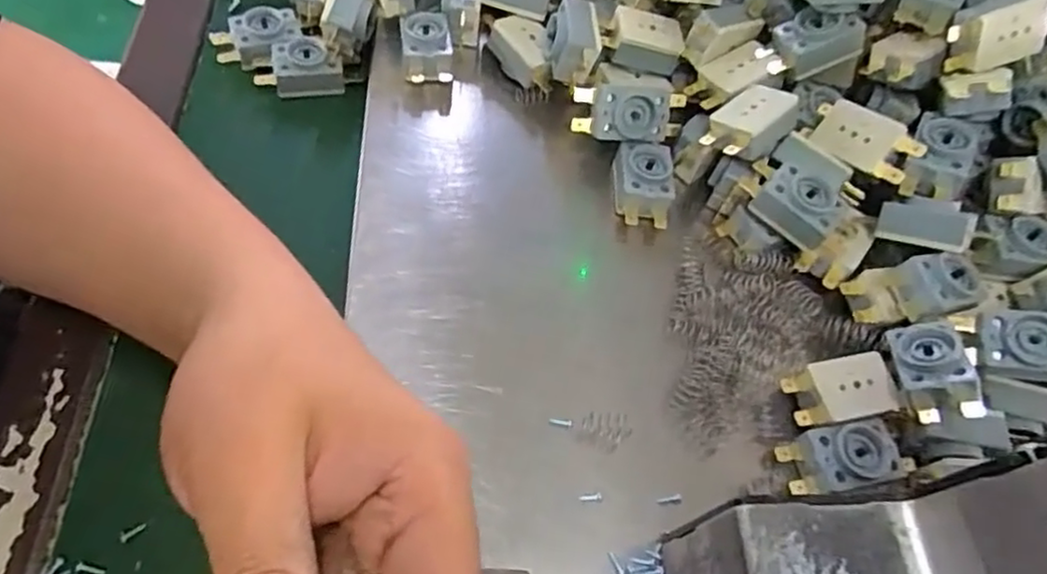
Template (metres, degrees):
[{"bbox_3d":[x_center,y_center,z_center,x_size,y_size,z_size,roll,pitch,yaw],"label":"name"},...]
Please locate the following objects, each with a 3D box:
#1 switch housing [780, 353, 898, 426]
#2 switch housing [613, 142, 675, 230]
[{"bbox_3d":[0.136,0.046,0.289,0.044,0.012,0.026,-6,61,-11],"label":"switch housing"},{"bbox_3d":[0.061,-0.052,0.339,0.028,0.021,0.041,4,59,-5],"label":"switch housing"}]

